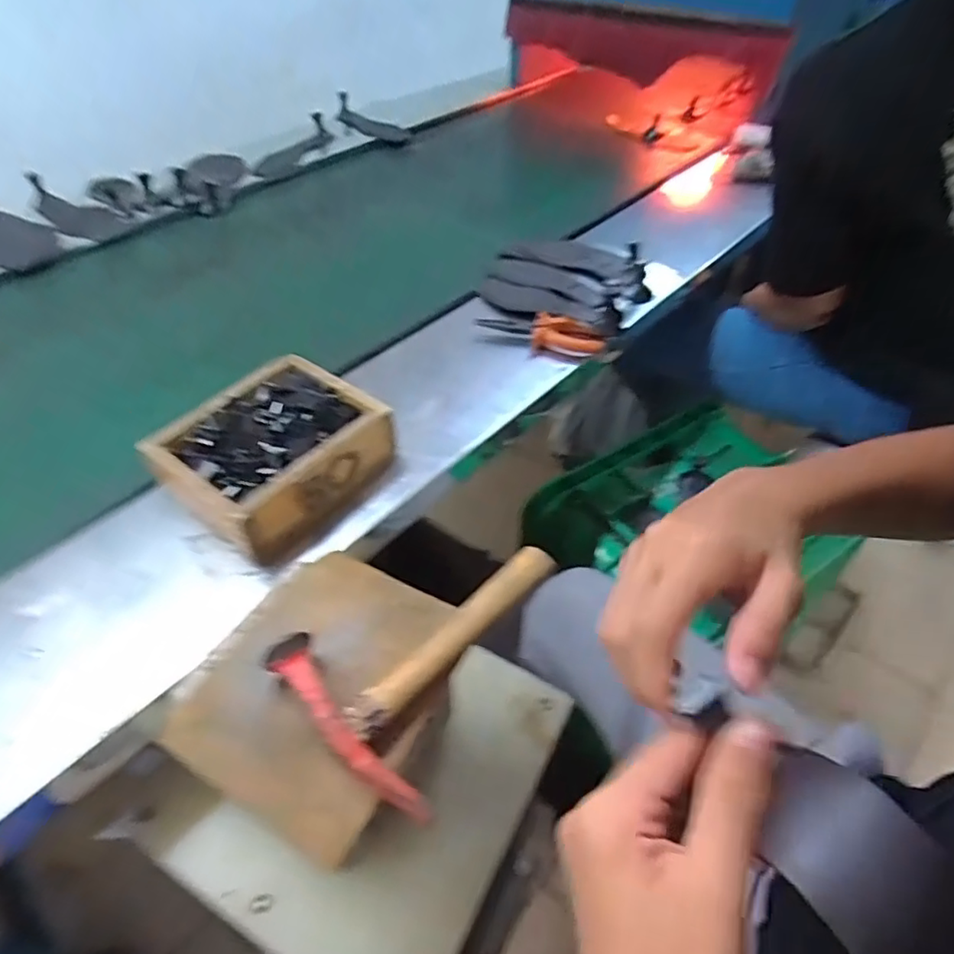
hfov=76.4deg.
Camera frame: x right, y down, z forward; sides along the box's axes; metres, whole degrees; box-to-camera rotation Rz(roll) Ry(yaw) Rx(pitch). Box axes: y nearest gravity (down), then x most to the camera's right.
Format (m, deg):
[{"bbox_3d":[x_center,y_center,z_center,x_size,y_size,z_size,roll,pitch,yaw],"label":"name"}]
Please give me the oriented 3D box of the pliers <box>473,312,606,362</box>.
[{"bbox_3d":[0.077,-0.178,0.742,0.154,0.017,0.062,17,49,18],"label":"pliers"}]

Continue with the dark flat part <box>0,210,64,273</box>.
[{"bbox_3d":[-0.775,-0.399,0.983,0.247,0.065,0.114,30,54,27],"label":"dark flat part"}]

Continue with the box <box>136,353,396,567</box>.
[{"bbox_3d":[-0.193,-0.022,0.580,0.157,0.065,0.183,29,53,27],"label":"box"}]

